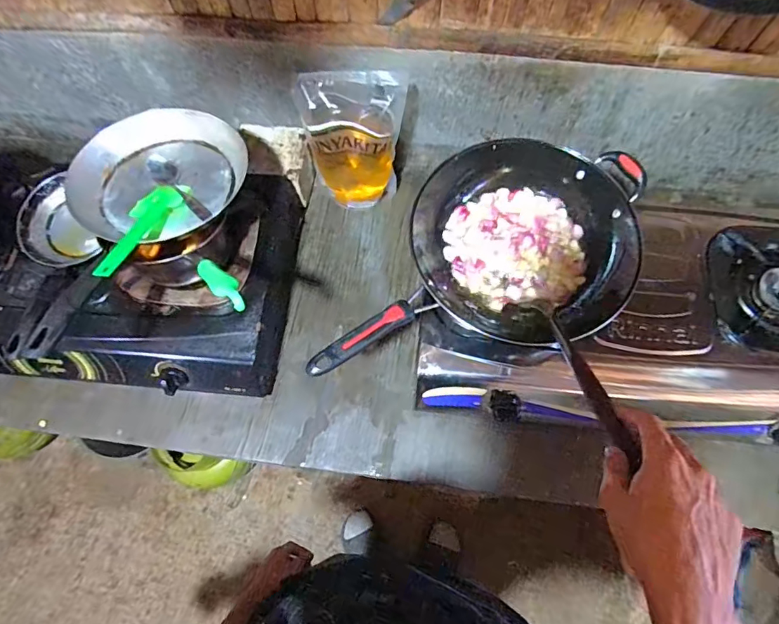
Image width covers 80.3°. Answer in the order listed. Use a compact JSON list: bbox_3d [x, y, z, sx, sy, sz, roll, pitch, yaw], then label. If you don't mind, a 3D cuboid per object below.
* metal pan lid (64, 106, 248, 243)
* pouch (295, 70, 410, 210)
[{"bbox_3d":[-0.326,-0.194,0.666,0.221,0.058,0.208,9,70,6],"label":"metal pan lid"},{"bbox_3d":[-0.057,-0.284,0.794,0.162,0.269,0.076,9,71,6],"label":"pouch"}]

